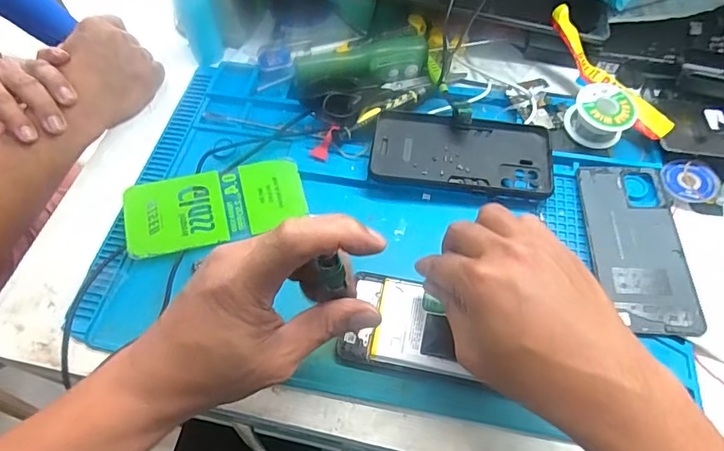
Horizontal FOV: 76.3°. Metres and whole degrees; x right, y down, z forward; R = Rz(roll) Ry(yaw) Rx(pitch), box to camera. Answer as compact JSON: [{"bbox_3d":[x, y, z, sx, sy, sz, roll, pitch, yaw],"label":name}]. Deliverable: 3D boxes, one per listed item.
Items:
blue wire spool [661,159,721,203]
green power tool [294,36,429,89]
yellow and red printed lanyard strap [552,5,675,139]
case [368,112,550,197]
[{"bbox_3d":[0.292,-0.041,0.410,0.045,0.007,0.041,-1,60,1],"label":"blue wire spool"},{"bbox_3d":[0.001,-0.161,0.468,0.136,0.035,0.045,-18,61,-8],"label":"green power tool"},{"bbox_3d":[0.238,-0.149,0.445,0.029,0.043,0.159,-23,62,-11],"label":"yellow and red printed lanyard strap"},{"bbox_3d":[0.091,-0.067,0.426,0.159,0.018,0.076,8,61,6],"label":"case"}]

